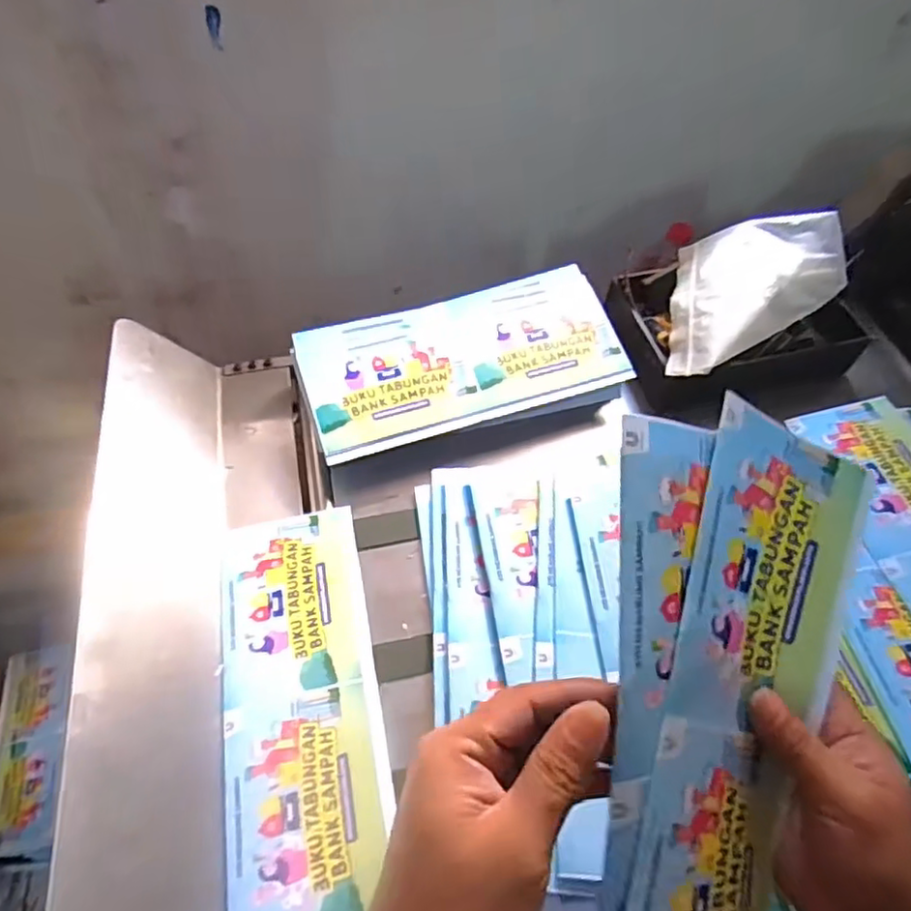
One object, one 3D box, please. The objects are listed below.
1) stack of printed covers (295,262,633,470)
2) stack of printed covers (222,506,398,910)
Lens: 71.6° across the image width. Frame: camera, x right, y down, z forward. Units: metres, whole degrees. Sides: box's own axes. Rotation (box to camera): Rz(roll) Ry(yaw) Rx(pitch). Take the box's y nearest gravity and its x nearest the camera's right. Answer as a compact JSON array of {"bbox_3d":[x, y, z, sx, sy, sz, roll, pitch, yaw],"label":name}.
[{"bbox_3d":[0.008,-0.095,0.619,0.307,0.018,0.145,-16,70,-12],"label":"stack of printed covers"},{"bbox_3d":[-0.117,0.181,0.478,0.115,0.011,0.302,-9,56,-9],"label":"stack of printed covers"}]

